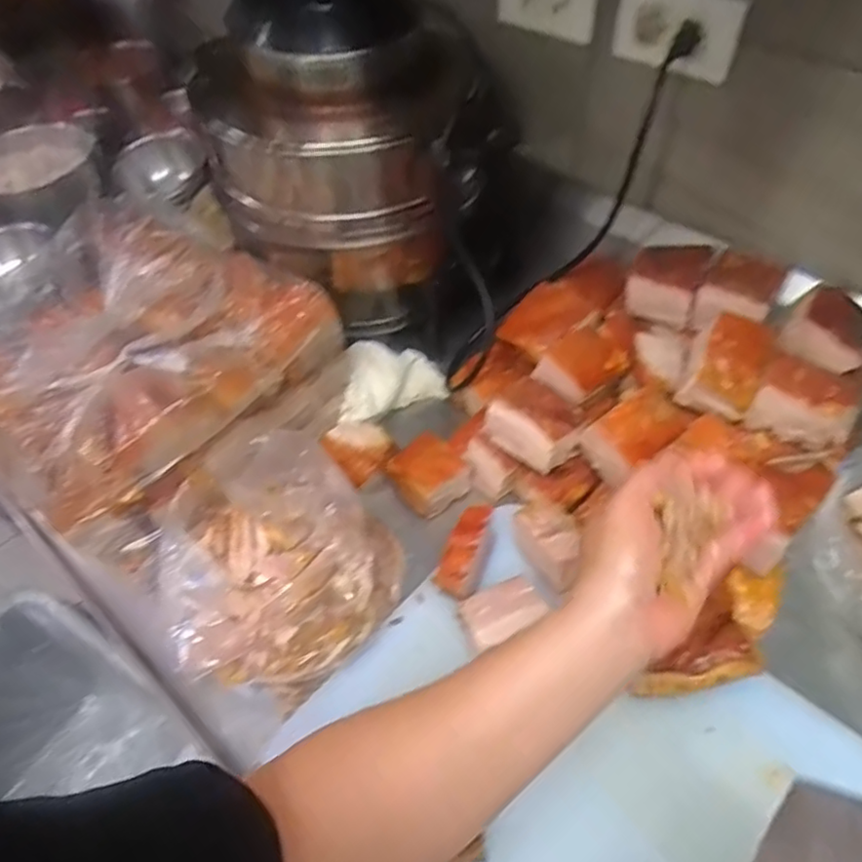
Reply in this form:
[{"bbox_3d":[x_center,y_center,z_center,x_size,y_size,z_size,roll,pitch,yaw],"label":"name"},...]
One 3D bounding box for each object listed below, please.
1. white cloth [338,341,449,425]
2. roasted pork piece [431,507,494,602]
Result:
[{"bbox_3d":[-0.054,-0.067,0.772,0.145,0.032,0.092,-17,81,-42],"label":"white cloth"},{"bbox_3d":[0.032,0.108,0.575,0.035,0.029,0.085,18,54,15],"label":"roasted pork piece"}]

